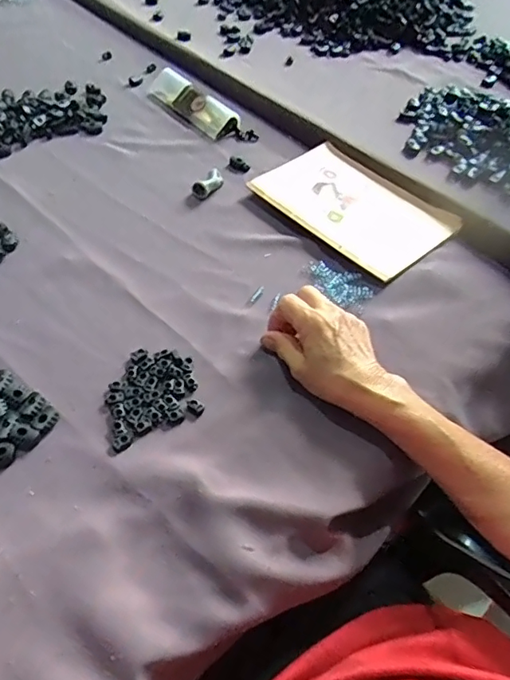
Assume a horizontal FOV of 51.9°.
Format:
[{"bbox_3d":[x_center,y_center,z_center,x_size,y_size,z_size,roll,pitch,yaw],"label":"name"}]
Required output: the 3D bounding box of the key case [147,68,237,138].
[{"bbox_3d":[-0.087,-0.324,0.711,0.043,0.025,0.159,-32,60,-27],"label":"key case"}]

